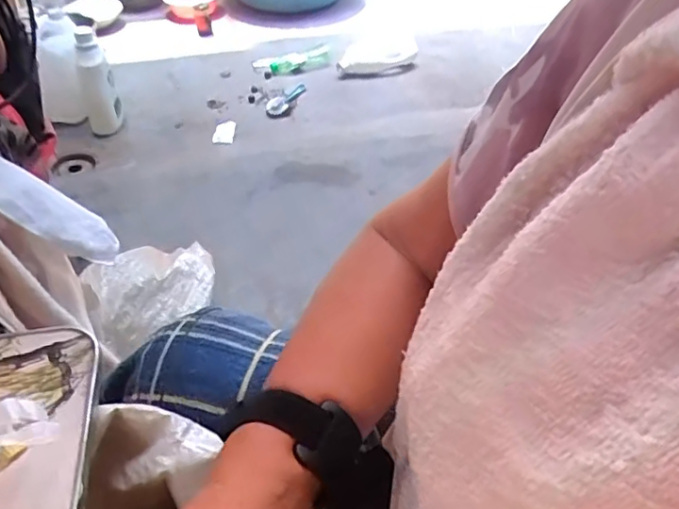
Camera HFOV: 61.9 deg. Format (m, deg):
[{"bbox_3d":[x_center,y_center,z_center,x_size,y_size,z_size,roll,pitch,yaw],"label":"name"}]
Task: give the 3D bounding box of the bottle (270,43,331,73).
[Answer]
[{"bbox_3d":[-0.102,-0.507,1.501,0.168,0.048,0.062,-23,49,-23],"label":"bottle"}]

